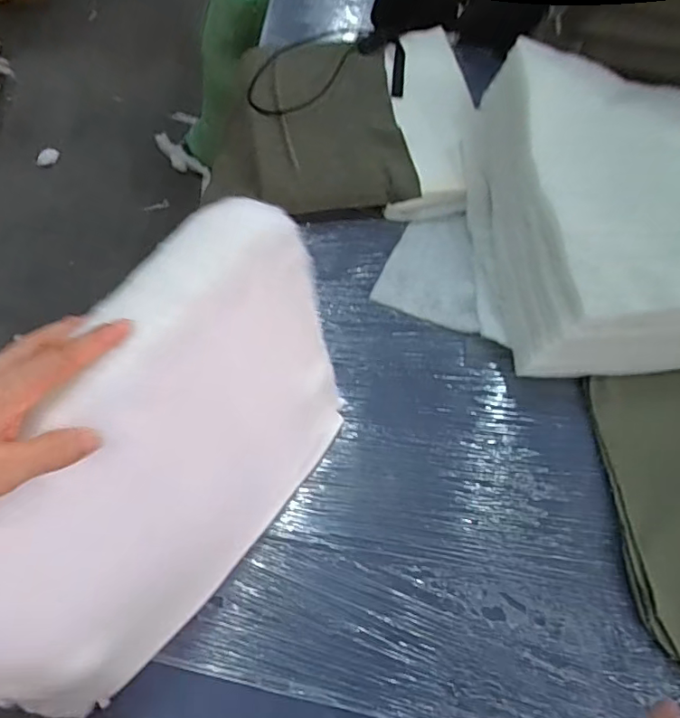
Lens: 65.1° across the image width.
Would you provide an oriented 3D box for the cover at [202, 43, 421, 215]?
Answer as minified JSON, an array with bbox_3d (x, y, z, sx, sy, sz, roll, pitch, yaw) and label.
[{"bbox_3d":[-0.082,-0.444,1.059,0.380,0.127,0.423,-6,63,-6],"label":"cover"}]

